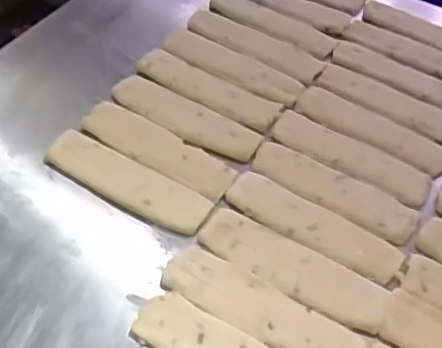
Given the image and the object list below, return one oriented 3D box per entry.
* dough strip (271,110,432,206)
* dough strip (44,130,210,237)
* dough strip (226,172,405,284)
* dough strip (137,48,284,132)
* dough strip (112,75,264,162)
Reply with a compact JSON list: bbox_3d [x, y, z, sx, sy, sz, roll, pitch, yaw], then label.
[{"bbox_3d":[0.145,-0.023,0.679,0.184,0.008,0.060,25,52,15],"label":"dough strip"},{"bbox_3d":[-0.099,0.003,0.631,0.186,0.011,0.059,26,52,16],"label":"dough strip"},{"bbox_3d":[0.095,0.049,0.613,0.185,0.008,0.058,26,52,16],"label":"dough strip"},{"bbox_3d":[-0.016,-0.109,0.736,0.185,0.011,0.060,26,52,16],"label":"dough strip"},{"bbox_3d":[-0.046,-0.068,0.707,0.192,0.012,0.060,26,52,16],"label":"dough strip"}]

